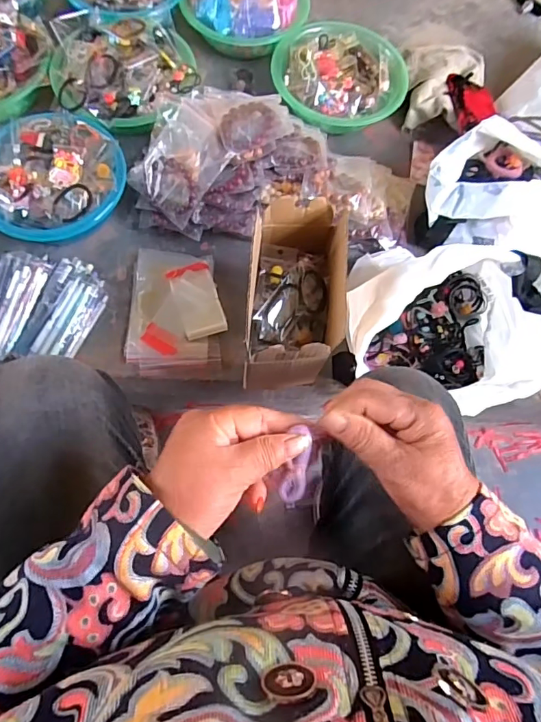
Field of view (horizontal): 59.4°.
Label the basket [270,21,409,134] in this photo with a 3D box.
[{"bbox_3d":[0.117,-0.511,0.872,0.236,0.090,0.214,-18,71,-9],"label":"basket"}]

